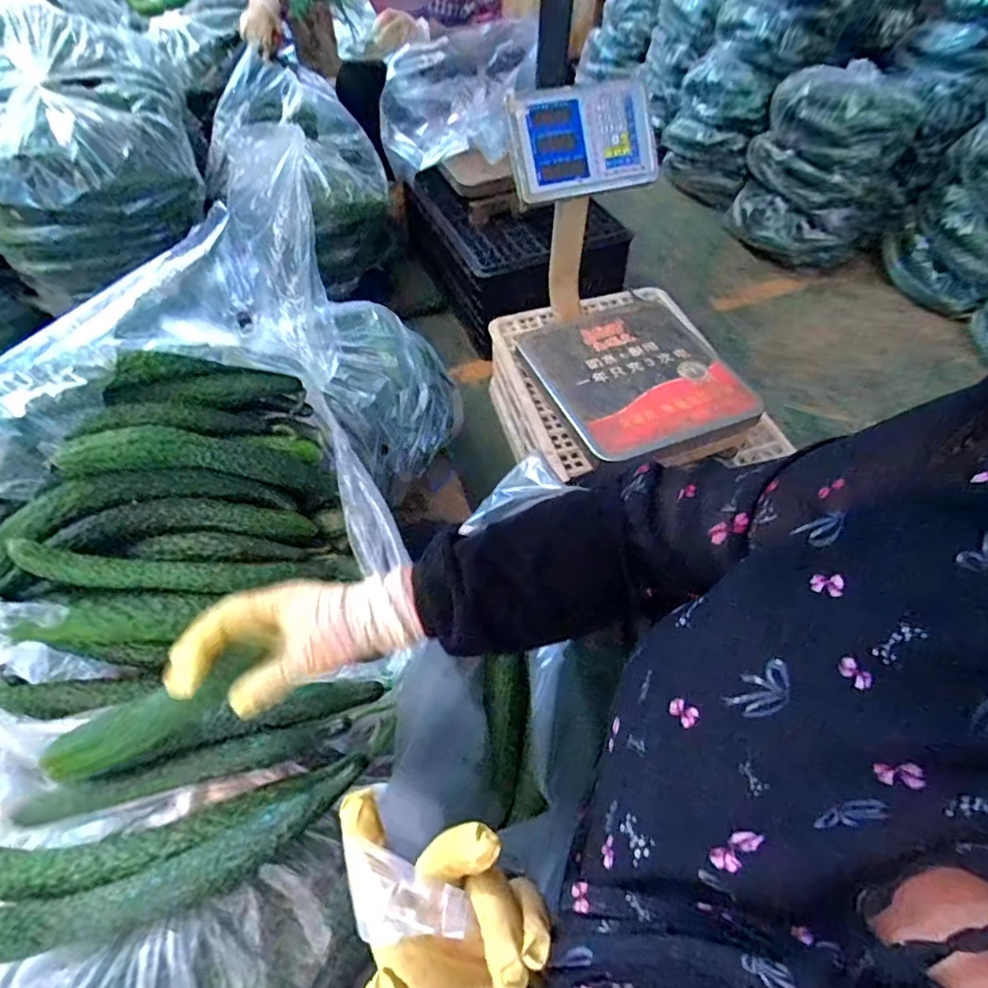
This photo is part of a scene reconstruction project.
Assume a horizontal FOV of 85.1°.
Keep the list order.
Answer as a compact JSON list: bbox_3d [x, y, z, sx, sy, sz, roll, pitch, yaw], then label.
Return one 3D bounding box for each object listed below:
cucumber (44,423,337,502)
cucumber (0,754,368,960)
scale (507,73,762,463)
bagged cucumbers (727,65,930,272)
[{"bbox_3d":[-0.311,-0.035,0.588,0.263,0.051,0.042,8,49,-26],"label":"cucumber"},{"bbox_3d":[-0.226,0.272,0.395,0.270,0.033,0.042,-20,55,-12],"label":"cucumber"},{"bbox_3d":[0.217,-0.325,0.827,0.323,0.372,0.477,-10,54,-5],"label":"scale"},{"bbox_3d":[0.886,-0.870,1.447,0.410,0.358,0.284,22,58,18],"label":"bagged cucumbers"}]

